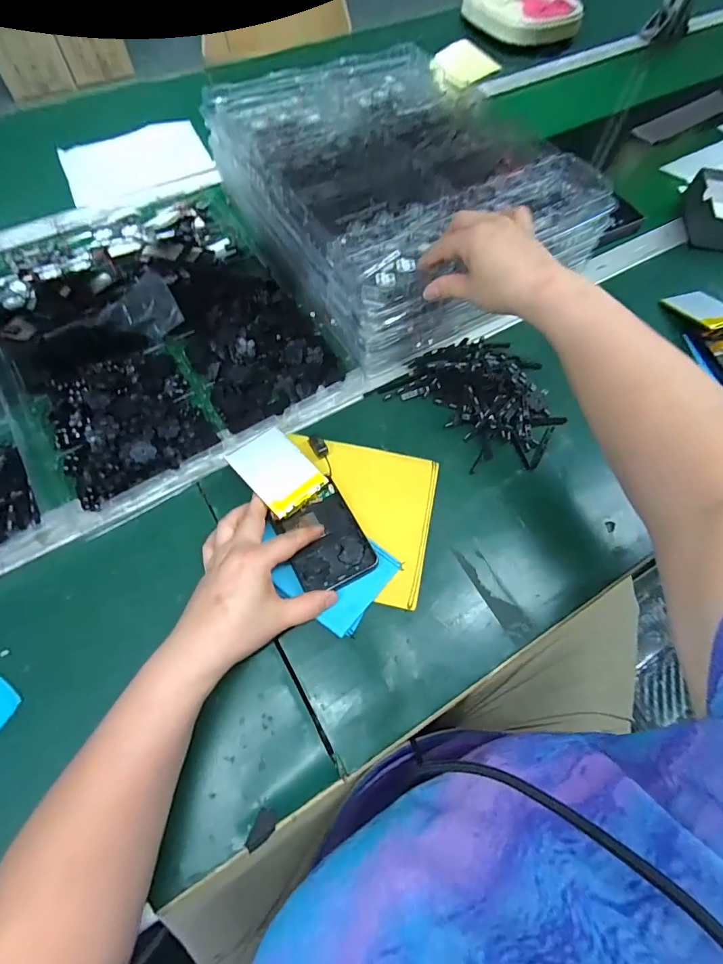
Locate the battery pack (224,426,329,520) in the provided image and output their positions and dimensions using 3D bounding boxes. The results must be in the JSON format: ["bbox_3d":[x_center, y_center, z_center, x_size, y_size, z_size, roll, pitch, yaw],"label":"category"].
[{"bbox_3d":[-0.080,-0.012,0.403,0.061,0.005,0.079,-38,77,-27],"label":"battery pack"}]

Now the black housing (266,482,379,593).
[{"bbox_3d":[-0.034,0.053,0.390,0.072,0.016,0.090,-27,68,-12],"label":"black housing"}]

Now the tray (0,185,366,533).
[{"bbox_3d":[-0.264,-0.200,0.499,0.367,0.037,0.446,-28,69,-14],"label":"tray"}]

